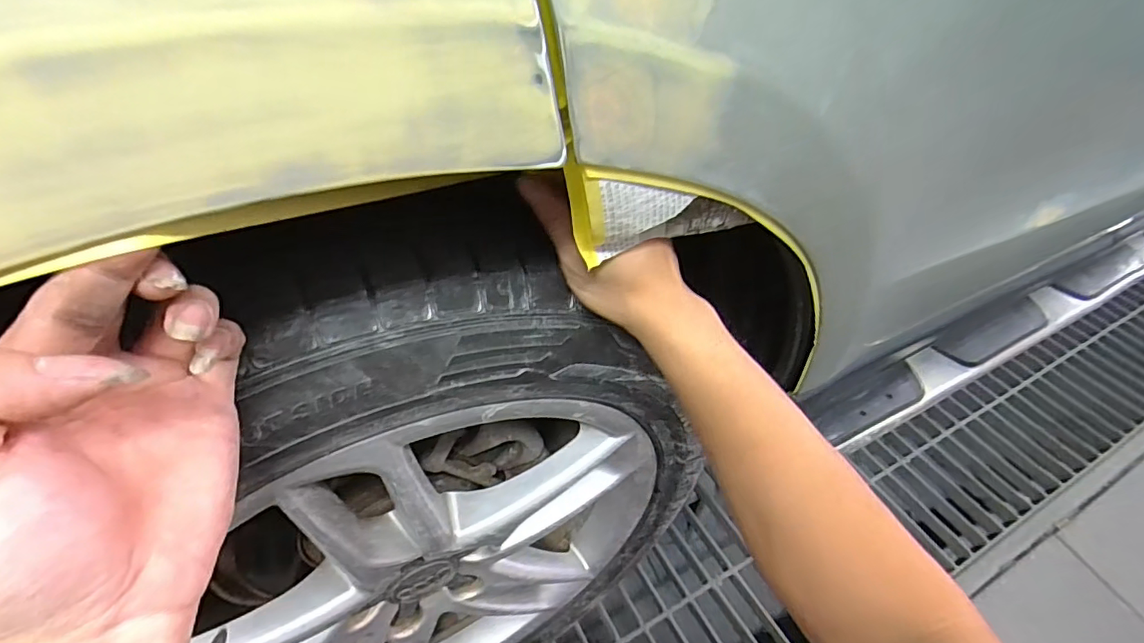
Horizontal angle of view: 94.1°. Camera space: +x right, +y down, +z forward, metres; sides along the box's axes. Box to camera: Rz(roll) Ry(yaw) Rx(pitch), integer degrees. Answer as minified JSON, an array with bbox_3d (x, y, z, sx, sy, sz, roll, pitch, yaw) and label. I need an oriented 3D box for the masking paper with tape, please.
[{"bbox_3d":[0.040,-0.052,0.290,0.139,0.052,0.021,-2,37,-42],"label":"masking paper with tape"}]

